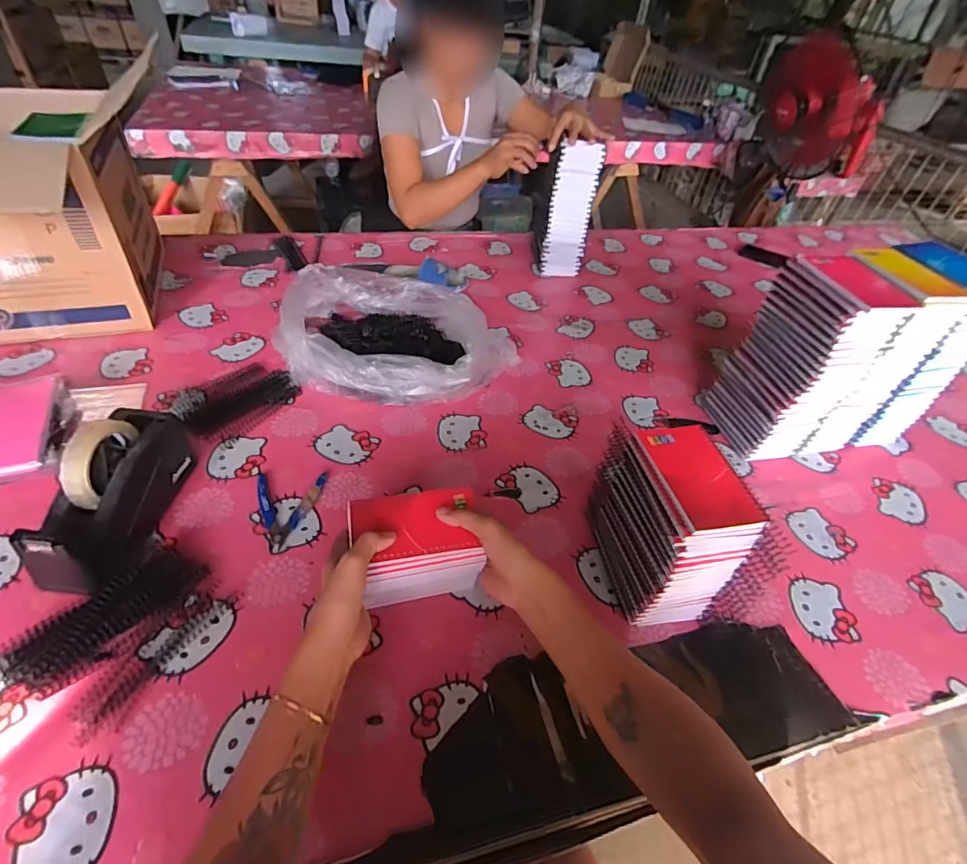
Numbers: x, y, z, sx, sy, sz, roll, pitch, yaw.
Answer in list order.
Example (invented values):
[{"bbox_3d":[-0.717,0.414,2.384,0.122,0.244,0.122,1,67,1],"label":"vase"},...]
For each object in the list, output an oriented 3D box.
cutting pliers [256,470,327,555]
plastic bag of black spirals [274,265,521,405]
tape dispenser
[{"bbox_3d":[-0.252,0.096,0.629,0.085,0.014,0.114,2,44,-5],"label":"cutting pliers"},{"bbox_3d":[-0.147,-0.158,0.846,0.388,0.098,0.263,13,44,6],"label":"plastic bag of black spirals"},{"bbox_3d":[-0.416,0.066,0.564,0.079,0.122,0.212,6,44,-1],"label":"tape dispenser"}]

